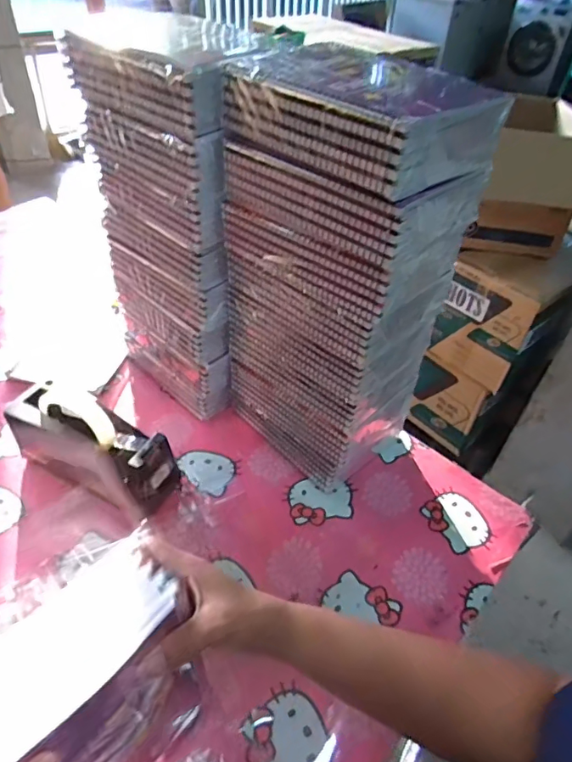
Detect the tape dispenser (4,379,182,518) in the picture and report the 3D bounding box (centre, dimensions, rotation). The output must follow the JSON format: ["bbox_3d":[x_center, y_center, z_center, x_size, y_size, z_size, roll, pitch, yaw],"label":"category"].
[{"bbox_3d":[-0.236,0.082,0.625,0.201,0.112,0.079,20,46,15],"label":"tape dispenser"}]

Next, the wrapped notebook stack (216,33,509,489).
[{"bbox_3d":[0.057,-0.091,0.582,0.214,0.453,0.160,36,52,28],"label":"wrapped notebook stack"}]

